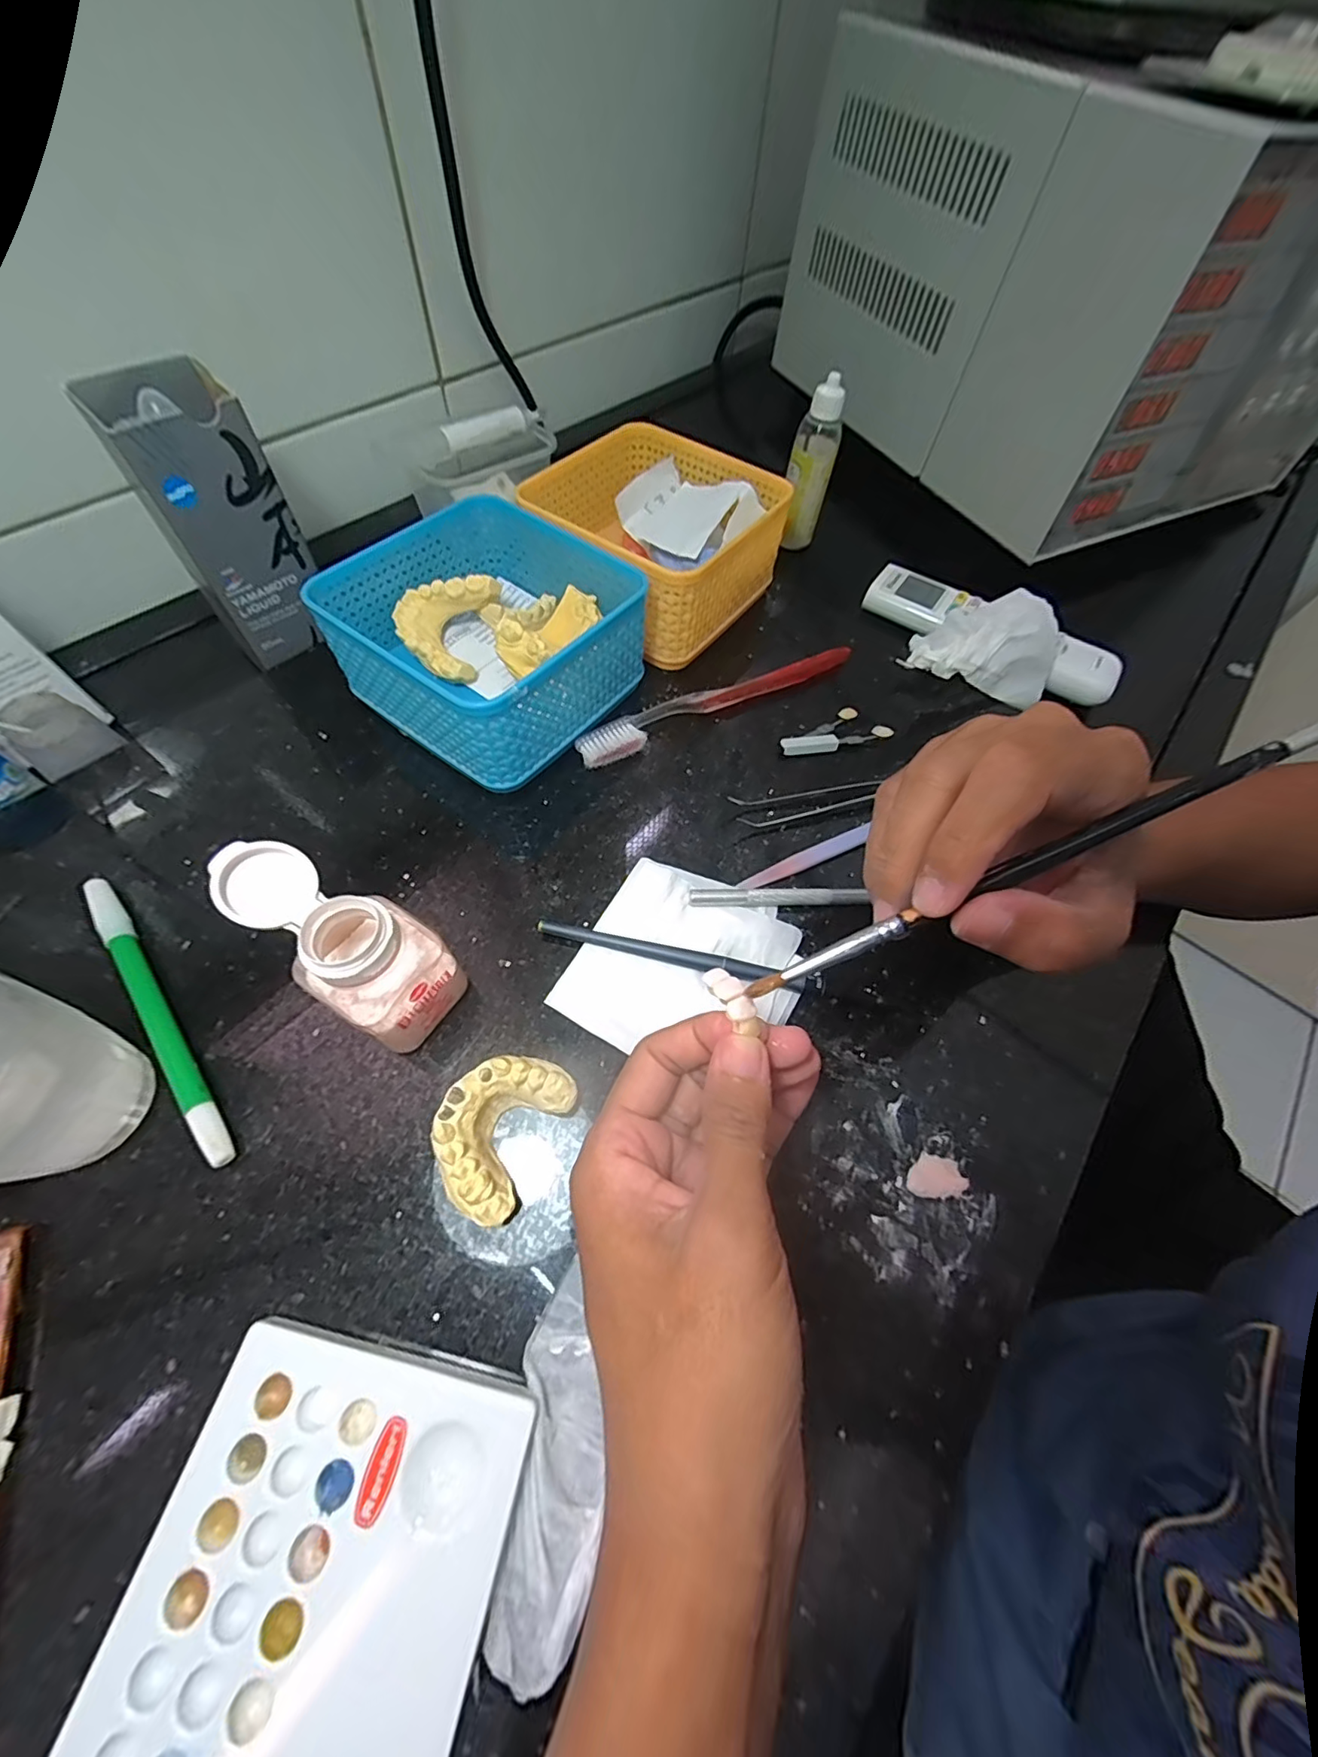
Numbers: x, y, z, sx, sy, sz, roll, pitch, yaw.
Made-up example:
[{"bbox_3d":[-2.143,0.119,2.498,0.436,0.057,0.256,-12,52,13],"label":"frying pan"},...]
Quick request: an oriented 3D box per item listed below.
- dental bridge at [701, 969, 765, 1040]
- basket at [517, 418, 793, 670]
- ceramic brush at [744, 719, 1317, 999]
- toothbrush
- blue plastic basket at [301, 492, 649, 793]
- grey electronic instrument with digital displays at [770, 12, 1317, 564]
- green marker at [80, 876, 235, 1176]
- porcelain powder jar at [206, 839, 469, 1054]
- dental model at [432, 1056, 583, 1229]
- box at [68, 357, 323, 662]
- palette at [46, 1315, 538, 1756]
[{"bbox_3d":[0.024,0.040,0.182,0.010,0.007,0.025,-35,74,-21],"label":"dental bridge"},{"bbox_3d":[-0.003,-0.217,0.364,0.129,0.070,0.132,33,63,16],"label":"basket"},{"bbox_3d":[0.115,-0.007,0.163,0.193,0.005,0.006,-26,62,5],"label":"ceramic brush"},{"bbox_3d":[0.035,-0.107,0.331,0.181,0.014,0.022,-26,64,-17],"label":"toothbrush"},{"bbox_3d":[-0.090,-0.131,0.307,0.128,0.067,0.128,34,64,16],"label":"blue plastic basket"},{"bbox_3d":[0.360,-0.485,0.458,0.385,0.207,0.345,-19,64,-14],"label":"grey electronic instrument with digital displays"},{"bbox_3d":[-0.204,0.053,0.226,0.010,0.012,0.144,-36,67,-21],"label":"green marker"},{"bbox_3d":[-0.114,0.025,0.209,0.064,0.076,0.041,29,62,14],"label":"porcelain powder jar"},{"bbox_3d":[-0.059,0.091,0.206,0.038,0.025,0.054,26,62,12],"label":"dental model"},{"bbox_3d":[-0.229,-0.186,0.296,0.054,0.118,0.058,41,66,19],"label":"box"},{"bbox_3d":[-0.099,0.214,0.139,0.092,0.012,0.152,12,60,4],"label":"palette"}]

